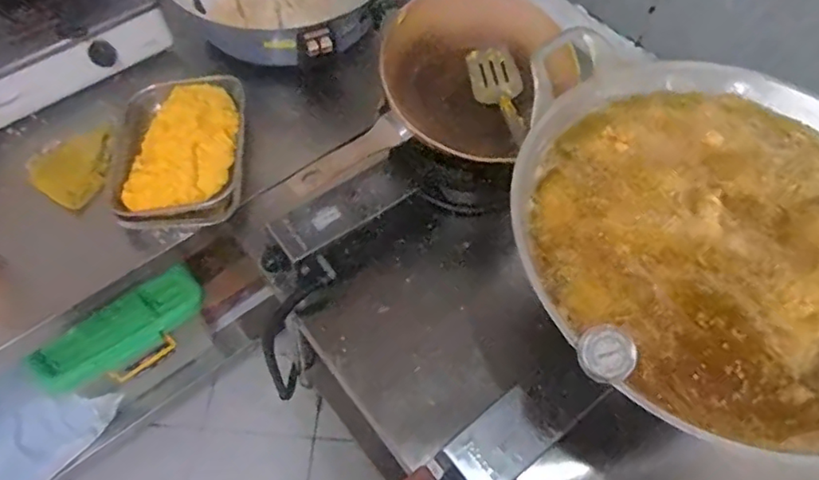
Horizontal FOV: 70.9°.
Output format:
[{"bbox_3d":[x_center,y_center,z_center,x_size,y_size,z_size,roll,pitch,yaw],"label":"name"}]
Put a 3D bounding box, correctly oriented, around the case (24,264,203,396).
[{"bbox_3d":[-0.578,0.190,1.175,0.327,0.183,0.068,-34,41,-20],"label":"case"}]

